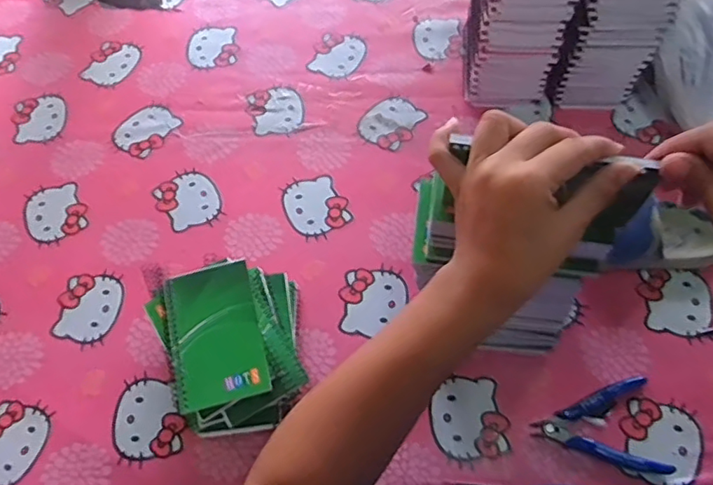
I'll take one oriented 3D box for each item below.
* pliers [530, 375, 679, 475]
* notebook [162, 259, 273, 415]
[{"bbox_3d":[0.229,0.173,0.535,0.117,0.010,0.086,-2,64,2],"label":"pliers"},{"bbox_3d":[-0.131,0.084,0.518,0.083,0.009,0.128,-15,64,-4],"label":"notebook"}]

